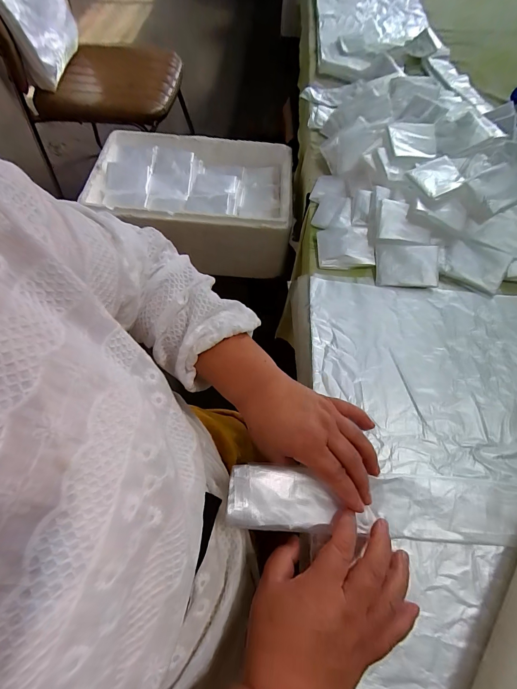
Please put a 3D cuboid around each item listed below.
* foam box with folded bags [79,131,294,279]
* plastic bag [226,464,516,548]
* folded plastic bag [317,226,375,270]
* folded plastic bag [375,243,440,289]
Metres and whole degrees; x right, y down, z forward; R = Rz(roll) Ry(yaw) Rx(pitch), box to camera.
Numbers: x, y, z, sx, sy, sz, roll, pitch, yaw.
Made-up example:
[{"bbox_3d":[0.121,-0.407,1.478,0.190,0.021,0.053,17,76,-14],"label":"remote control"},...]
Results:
[{"bbox_3d":[-0.132,-0.320,0.706,0.400,0.150,0.278,4,63,0],"label":"foam box with folded bags"},{"bbox_3d":[0.129,0.166,0.325,0.316,0.020,0.058,5,61,-4],"label":"plastic bag"},{"bbox_3d":[0.136,-0.150,0.494,0.082,0.031,0.069,3,62,0],"label":"folded plastic bag"},{"bbox_3d":[0.220,-0.116,0.464,0.088,0.008,0.063,2,84,2],"label":"folded plastic bag"}]

